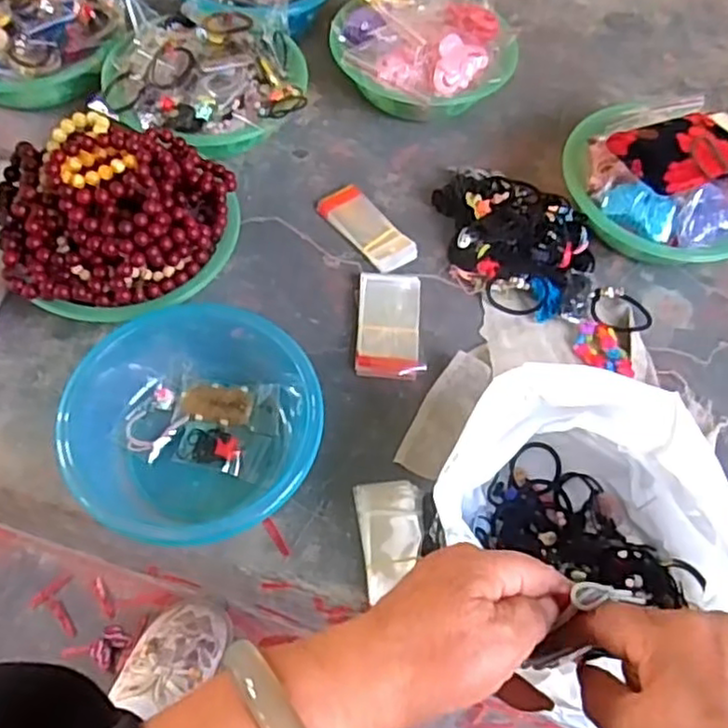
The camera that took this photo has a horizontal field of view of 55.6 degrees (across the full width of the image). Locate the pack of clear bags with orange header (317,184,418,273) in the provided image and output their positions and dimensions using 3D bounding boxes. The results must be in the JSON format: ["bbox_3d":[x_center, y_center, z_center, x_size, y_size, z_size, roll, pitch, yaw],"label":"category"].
[{"bbox_3d":[0.003,-0.158,0.805,0.055,0.014,0.124,-35,68,-22],"label":"pack of clear bags with orange header"}]

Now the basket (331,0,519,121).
[{"bbox_3d":[0.077,-0.411,0.905,0.235,0.110,0.223,1,59,-4],"label":"basket"}]

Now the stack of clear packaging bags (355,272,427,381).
[{"bbox_3d":[0.027,-0.040,0.734,0.067,0.019,0.129,4,59,-2],"label":"stack of clear packaging bags"}]

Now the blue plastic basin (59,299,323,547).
[{"bbox_3d":[-0.152,0.048,0.643,0.228,0.076,0.221,2,59,-3],"label":"blue plastic basin"}]

